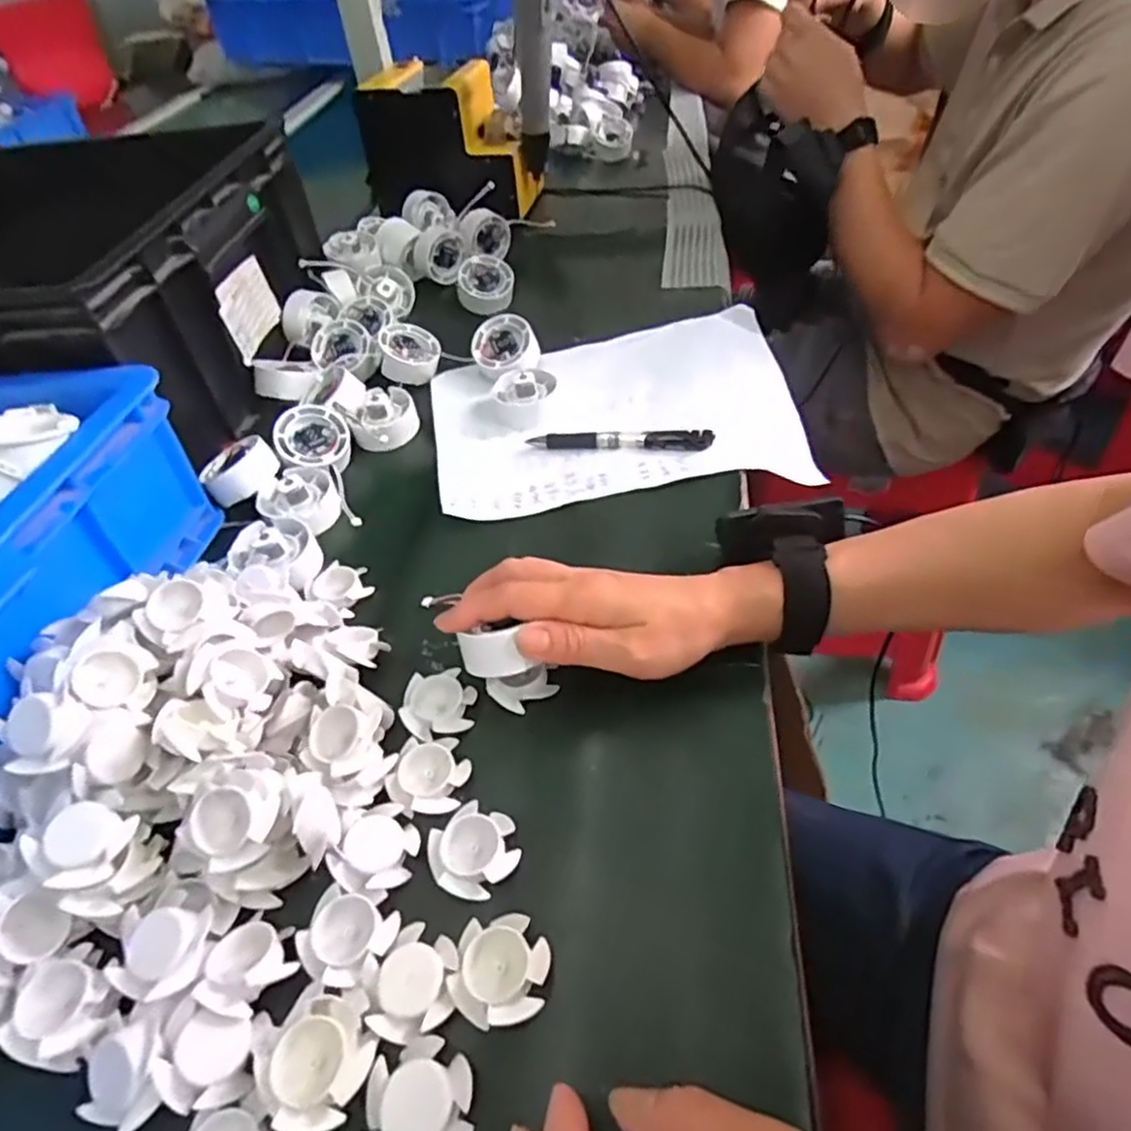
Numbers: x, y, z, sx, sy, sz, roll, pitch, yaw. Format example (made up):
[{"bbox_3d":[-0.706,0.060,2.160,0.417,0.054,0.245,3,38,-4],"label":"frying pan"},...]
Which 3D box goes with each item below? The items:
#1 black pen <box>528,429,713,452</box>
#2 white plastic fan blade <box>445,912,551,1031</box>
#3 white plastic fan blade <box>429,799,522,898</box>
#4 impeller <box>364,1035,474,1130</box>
[{"bbox_3d":[0.041,-0.095,0.531,0.137,0.019,0.018,2,47,9],"label":"black pen"},{"bbox_3d":[-0.027,0.169,0.291,0.038,0.016,0.040,-4,46,4],"label":"white plastic fan blade"},{"bbox_3d":[-0.042,0.133,0.325,0.040,0.013,0.037,-4,46,4],"label":"white plastic fan blade"},{"bbox_3d":[-0.055,0.202,0.261,0.039,0.009,0.039,-4,46,4],"label":"impeller"}]

